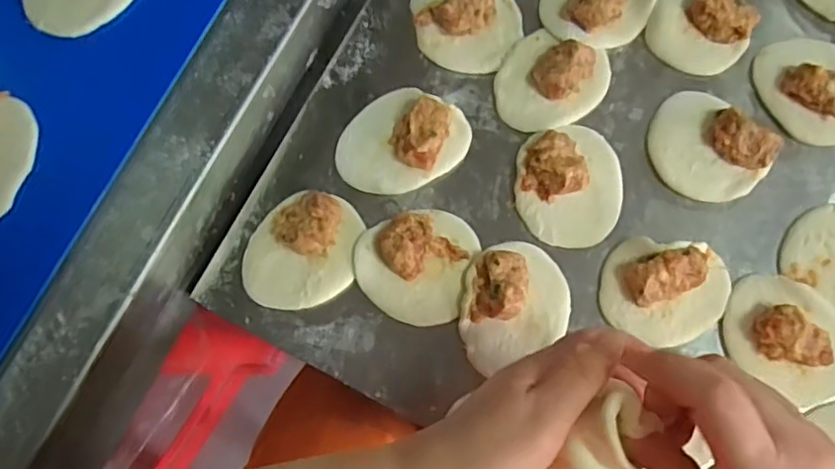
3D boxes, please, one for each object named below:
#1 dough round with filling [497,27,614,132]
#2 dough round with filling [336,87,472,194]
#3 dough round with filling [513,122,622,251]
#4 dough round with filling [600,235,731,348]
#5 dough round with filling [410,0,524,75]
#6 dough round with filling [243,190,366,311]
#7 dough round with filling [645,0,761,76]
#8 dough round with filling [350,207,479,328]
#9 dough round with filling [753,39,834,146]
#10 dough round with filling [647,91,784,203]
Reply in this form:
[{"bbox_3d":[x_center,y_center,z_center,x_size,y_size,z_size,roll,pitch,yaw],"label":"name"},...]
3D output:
[{"bbox_3d":[0.106,-0.122,0.475,0.081,0.026,0.083,0,76,2],"label":"dough round with filling"},{"bbox_3d":[-0.014,-0.078,0.466,0.102,0.029,0.080,-34,78,-6],"label":"dough round with filling"},{"bbox_3d":[0.118,-0.041,0.456,0.080,0.030,0.094,4,77,3],"label":"dough round with filling"},{"bbox_3d":[0.183,0.041,0.432,0.090,0.028,0.073,8,77,4],"label":"dough round with filling"},{"bbox_3d":[0.038,-0.177,0.486,0.090,0.033,0.075,18,78,6],"label":"dough round with filling"},{"bbox_3d":[-0.088,0.011,0.445,0.082,0.025,0.088,0,76,2],"label":"dough round with filling"},{"bbox_3d":[0.225,-0.171,0.482,0.068,0.029,0.085,-41,79,-8],"label":"dough round with filling"},{"bbox_3d":[-0.003,0.019,0.442,0.084,0.023,0.084,0,76,2],"label":"dough round with filling"},{"bbox_3d":[0.315,-0.118,0.466,0.077,0.030,0.091,-15,77,-2],"label":"dough round with filling"},{"bbox_3d":[0.223,-0.069,0.459,0.074,0.028,0.090,-34,78,-6],"label":"dough round with filling"}]

